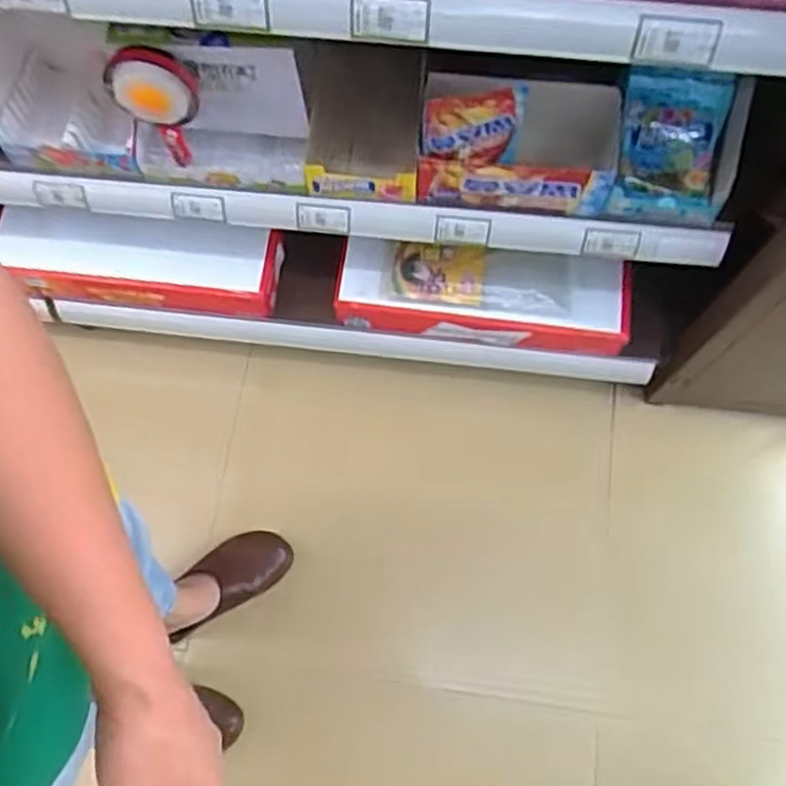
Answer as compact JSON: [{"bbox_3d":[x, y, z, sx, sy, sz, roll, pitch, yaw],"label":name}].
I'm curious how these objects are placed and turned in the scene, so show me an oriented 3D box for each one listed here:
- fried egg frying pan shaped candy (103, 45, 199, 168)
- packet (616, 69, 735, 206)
[{"bbox_3d":[-0.240,-0.292,0.774,0.082,0.155,0.032,14,73,5],"label":"fried egg frying pan shaped candy"},{"bbox_3d":[0.300,-0.278,0.802,0.106,0.048,0.136,11,113,15],"label":"packet"}]

